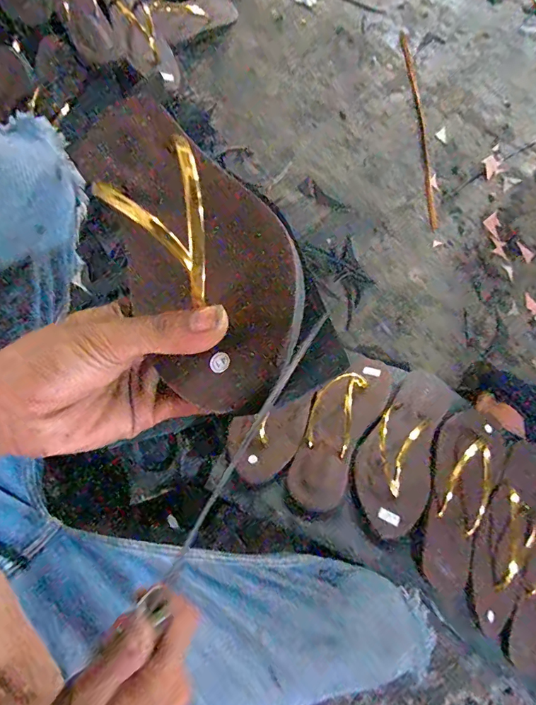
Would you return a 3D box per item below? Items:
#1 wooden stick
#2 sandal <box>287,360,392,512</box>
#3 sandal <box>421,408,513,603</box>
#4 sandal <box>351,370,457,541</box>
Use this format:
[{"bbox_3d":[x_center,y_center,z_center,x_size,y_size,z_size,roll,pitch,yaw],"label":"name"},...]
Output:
[{"bbox_3d":[0.311,-0.464,0.878,0.021,0.011,0.468,-2,76,-6],"label":"wooden stick"},{"bbox_3d":[0.097,0.097,0.585,0.082,0.035,0.235,30,62,7],"label":"sandal"},{"bbox_3d":[0.249,0.168,0.541,0.089,0.045,0.250,28,59,6],"label":"sandal"},{"bbox_3d":[0.185,0.118,0.573,0.095,0.029,0.253,32,54,7],"label":"sandal"}]

